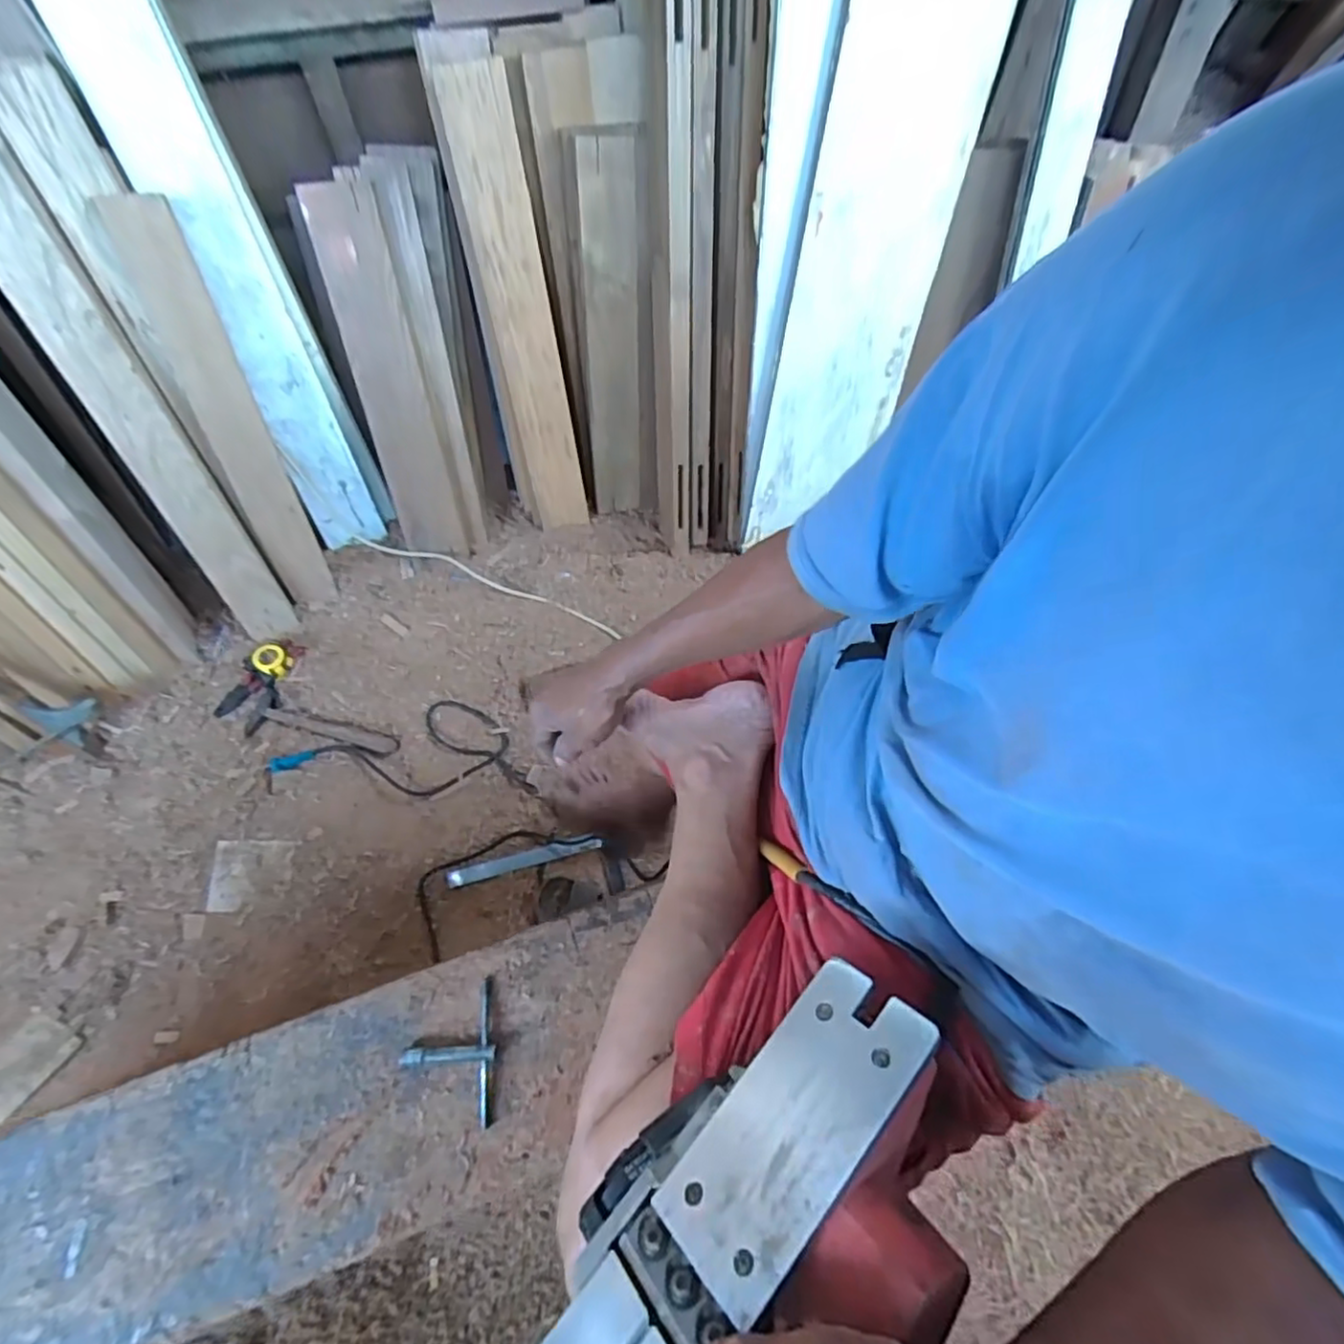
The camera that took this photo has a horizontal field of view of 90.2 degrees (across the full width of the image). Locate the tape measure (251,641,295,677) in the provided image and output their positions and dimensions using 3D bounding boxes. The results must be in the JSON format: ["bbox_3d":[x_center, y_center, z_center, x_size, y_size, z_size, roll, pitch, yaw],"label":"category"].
[{"bbox_3d":[-0.791,-0.024,1.324,0.080,0.033,0.058,35,67,13],"label":"tape measure"}]

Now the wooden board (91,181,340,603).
[{"bbox_3d":[-0.763,-0.418,1.177,0.098,0.682,0.027,-29,49,-25],"label":"wooden board"}]

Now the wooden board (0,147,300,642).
[{"bbox_3d":[-0.869,-0.376,1.114,0.112,0.782,0.041,-22,43,-13],"label":"wooden board"}]

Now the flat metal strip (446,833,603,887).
[{"bbox_3d":[-0.270,0.342,1.226,0.277,0.007,0.032,-13,65,-9],"label":"flat metal strip"}]

